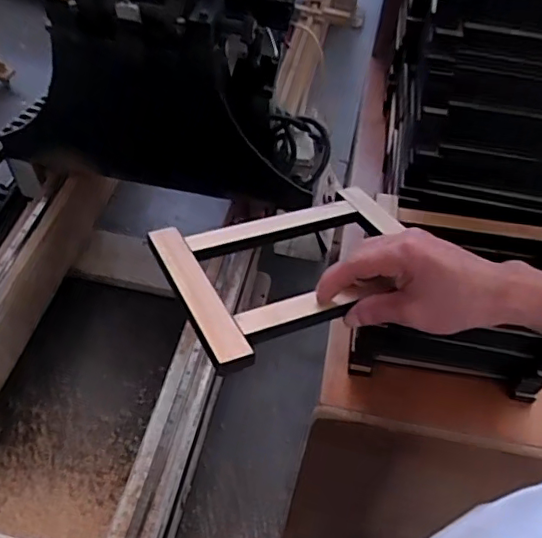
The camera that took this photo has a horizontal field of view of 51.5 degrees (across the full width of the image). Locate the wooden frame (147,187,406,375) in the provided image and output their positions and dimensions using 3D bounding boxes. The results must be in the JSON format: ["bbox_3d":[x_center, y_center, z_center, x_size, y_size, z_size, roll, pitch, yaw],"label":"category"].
[{"bbox_3d":[0.028,-0.004,0.514,0.235,0.019,0.178,-15,44,-20],"label":"wooden frame"}]

